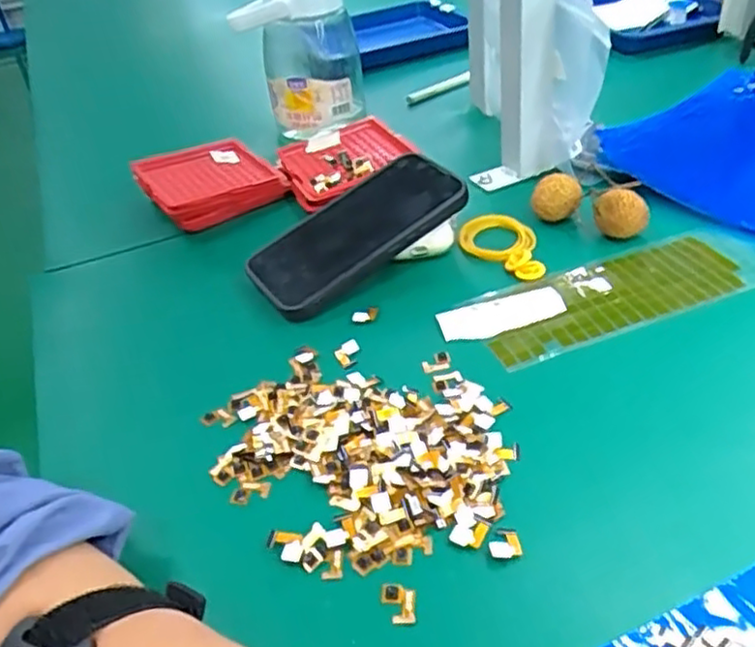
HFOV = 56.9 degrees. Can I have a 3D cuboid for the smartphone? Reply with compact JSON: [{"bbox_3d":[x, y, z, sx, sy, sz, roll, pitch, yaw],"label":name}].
[{"bbox_3d":[-0.017,-0.068,0.509,0.162,0.016,0.084,-36,44,-13],"label":"smartphone"}]

